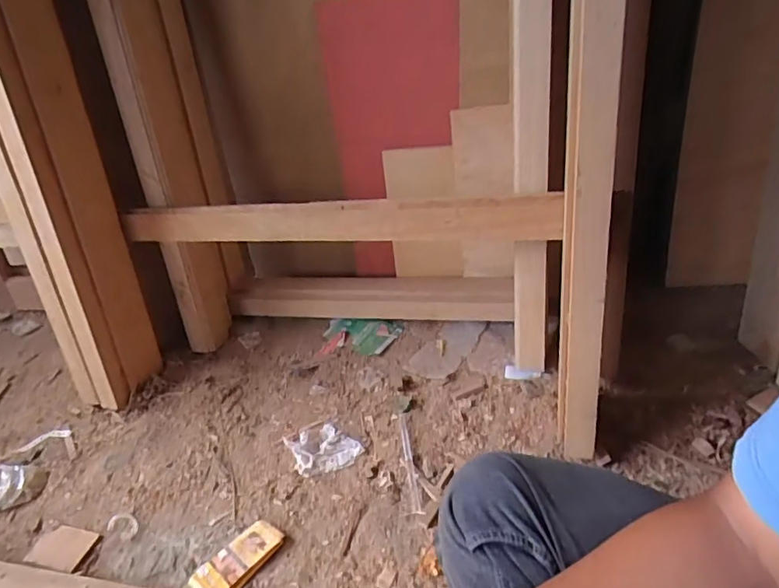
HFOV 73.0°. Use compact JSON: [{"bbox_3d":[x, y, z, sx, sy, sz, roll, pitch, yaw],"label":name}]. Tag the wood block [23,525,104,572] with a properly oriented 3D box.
[{"bbox_3d":[-0.498,0.385,0.803,0.101,0.013,0.064,3,35,18],"label":"wood block"}]

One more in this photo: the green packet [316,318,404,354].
[{"bbox_3d":[-0.063,0.095,1.126,0.169,0.031,0.093,0,34,14],"label":"green packet"}]

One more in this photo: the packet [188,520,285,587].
[{"bbox_3d":[-0.207,0.366,0.723,0.065,0.013,0.122,19,43,36],"label":"packet"}]

